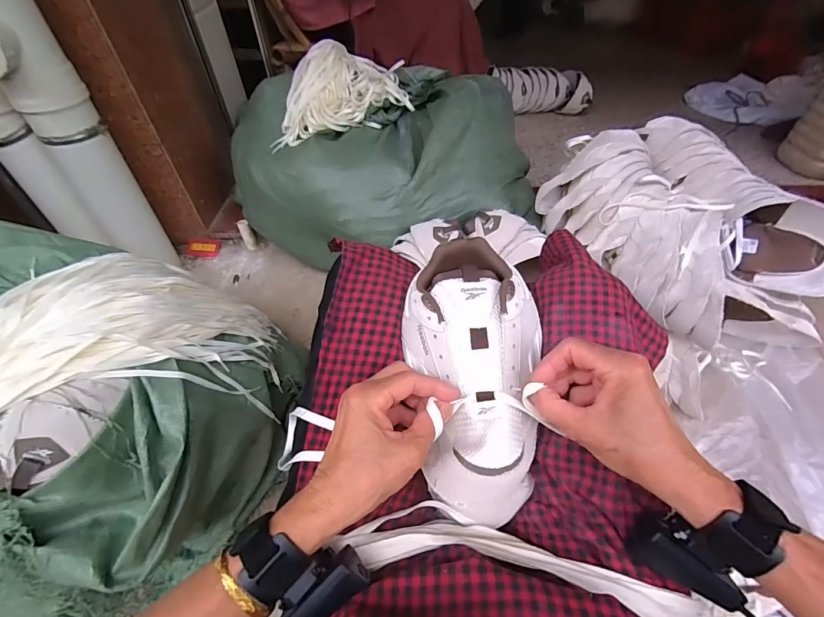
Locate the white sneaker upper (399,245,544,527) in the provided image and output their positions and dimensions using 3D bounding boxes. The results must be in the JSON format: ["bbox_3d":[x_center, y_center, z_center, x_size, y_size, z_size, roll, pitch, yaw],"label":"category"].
[{"bbox_3d":[0.058,0.054,0.365,0.120,0.057,0.256,-3,72,0],"label":"white sneaker upper"}]

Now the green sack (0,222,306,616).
[{"bbox_3d":[-0.476,0.153,0.592,0.499,0.378,0.474,-6,49,-3],"label":"green sack"}]

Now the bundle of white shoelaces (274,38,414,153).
[{"bbox_3d":[-0.154,-0.492,0.871,0.379,0.104,0.213,-26,53,-20],"label":"bundle of white shoelaces"}]

